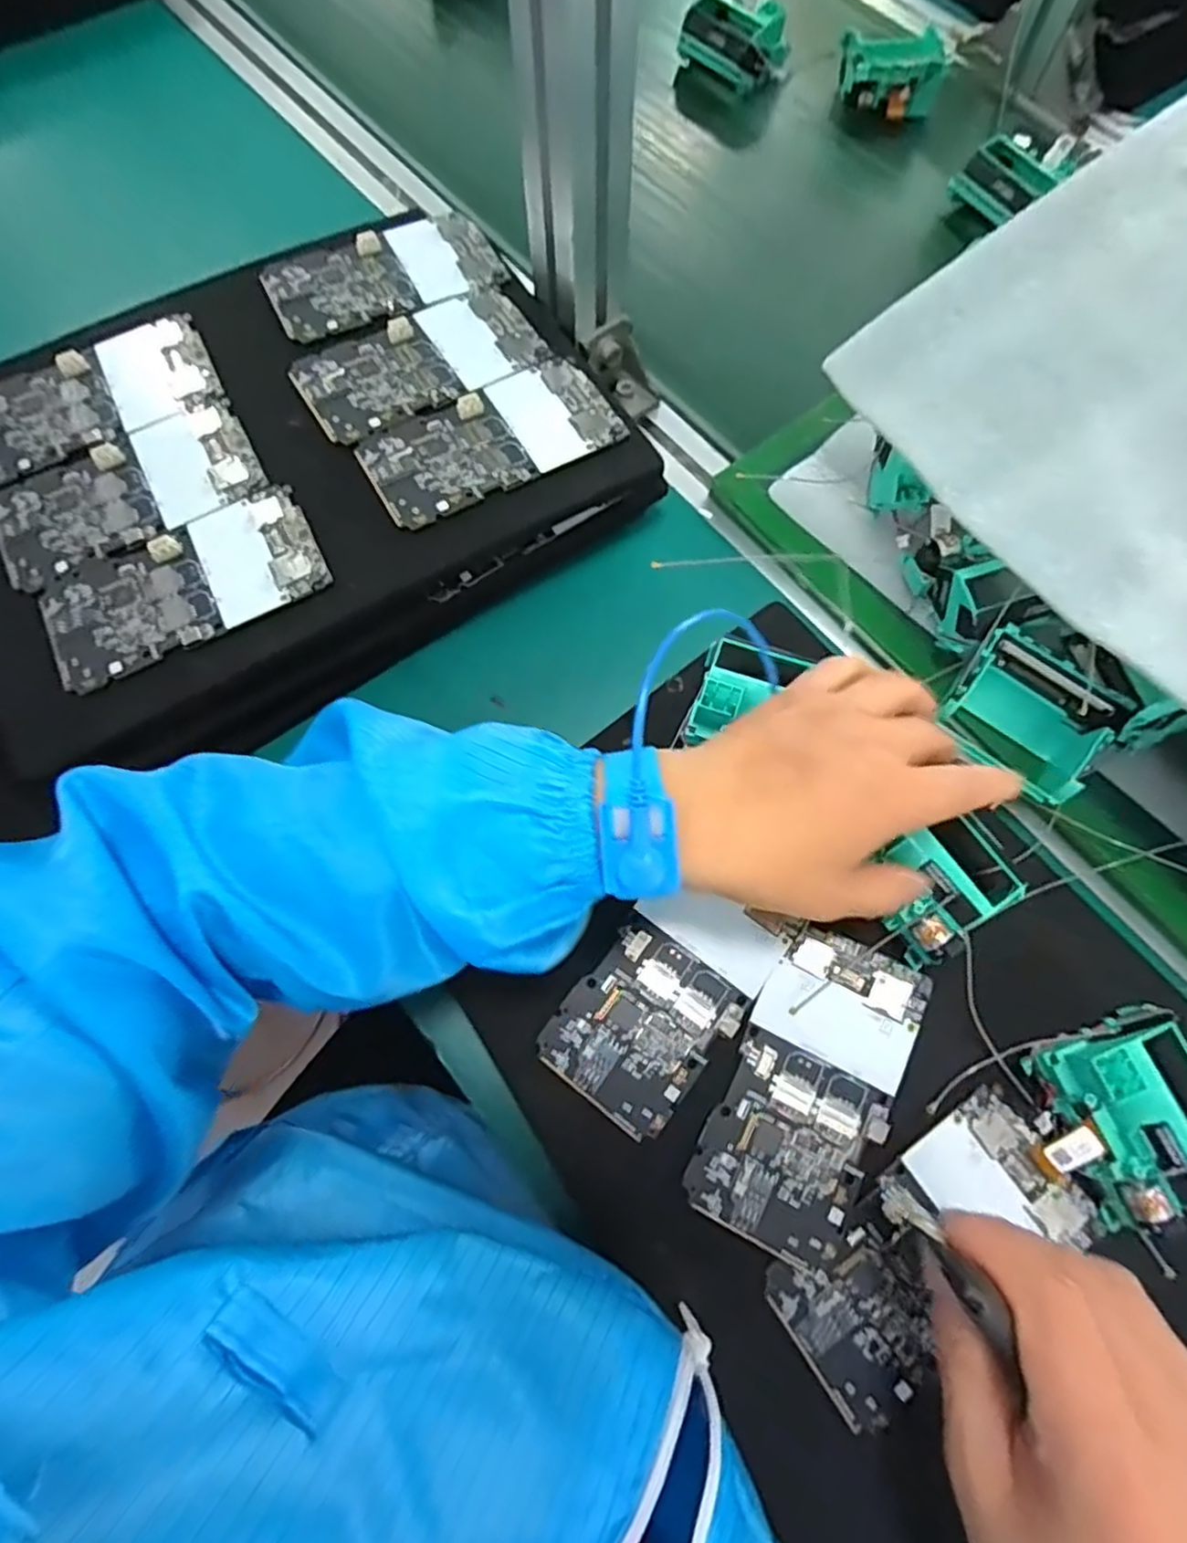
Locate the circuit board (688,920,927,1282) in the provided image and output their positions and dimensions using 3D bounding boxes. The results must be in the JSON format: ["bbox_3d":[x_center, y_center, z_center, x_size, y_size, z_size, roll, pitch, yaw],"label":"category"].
[{"bbox_3d":[0.094,0.135,0.305,0.065,0.004,0.128,26,74,8],"label":"circuit board"}]

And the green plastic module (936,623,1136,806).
[{"bbox_3d":[0.205,-0.025,0.342,0.073,0.041,0.057,37,75,11],"label":"green plastic module"}]

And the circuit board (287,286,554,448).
[{"bbox_3d":[-0.095,-0.224,0.388,0.128,0.009,0.068,-33,75,-10],"label":"circuit board"}]

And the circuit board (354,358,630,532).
[{"bbox_3d":[-0.053,-0.174,0.369,0.129,0.005,0.065,-28,74,-9],"label":"circuit board"}]

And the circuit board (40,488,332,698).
[{"bbox_3d":[-0.199,-0.091,0.344,0.129,0.006,0.064,-26,73,-8],"label":"circuit board"}]

